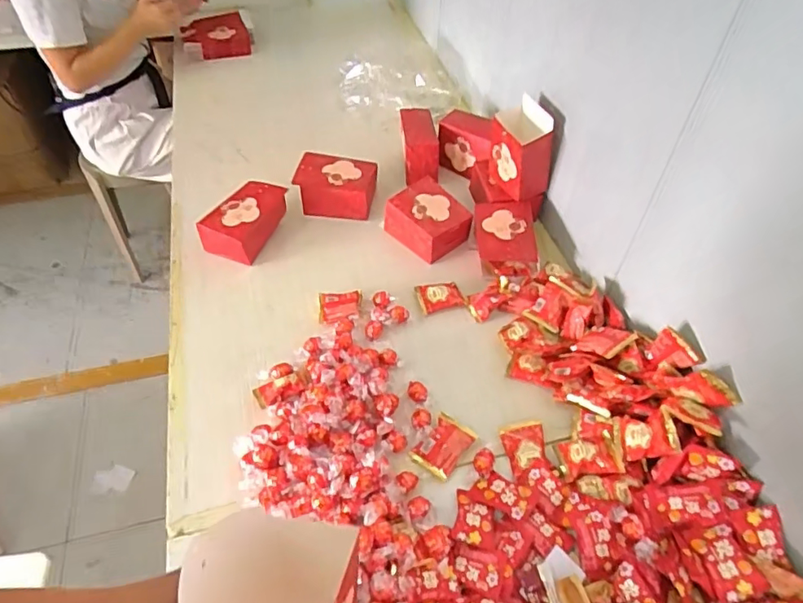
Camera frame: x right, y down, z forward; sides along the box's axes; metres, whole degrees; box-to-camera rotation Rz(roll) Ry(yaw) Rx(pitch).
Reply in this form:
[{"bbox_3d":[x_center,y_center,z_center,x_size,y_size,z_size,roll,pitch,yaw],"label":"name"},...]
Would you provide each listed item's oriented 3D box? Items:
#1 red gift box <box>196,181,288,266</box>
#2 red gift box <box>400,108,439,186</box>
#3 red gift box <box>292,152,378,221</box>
[{"bbox_3d":[-0.282,-0.141,0.999,0.098,0.081,0.150,20,52,16],"label":"red gift box"},{"bbox_3d":[0.037,-0.321,1.118,0.070,0.096,0.122,-2,49,-3],"label":"red gift box"},{"bbox_3d":[-0.126,-0.217,1.065,0.157,0.078,0.099,9,50,6],"label":"red gift box"}]

